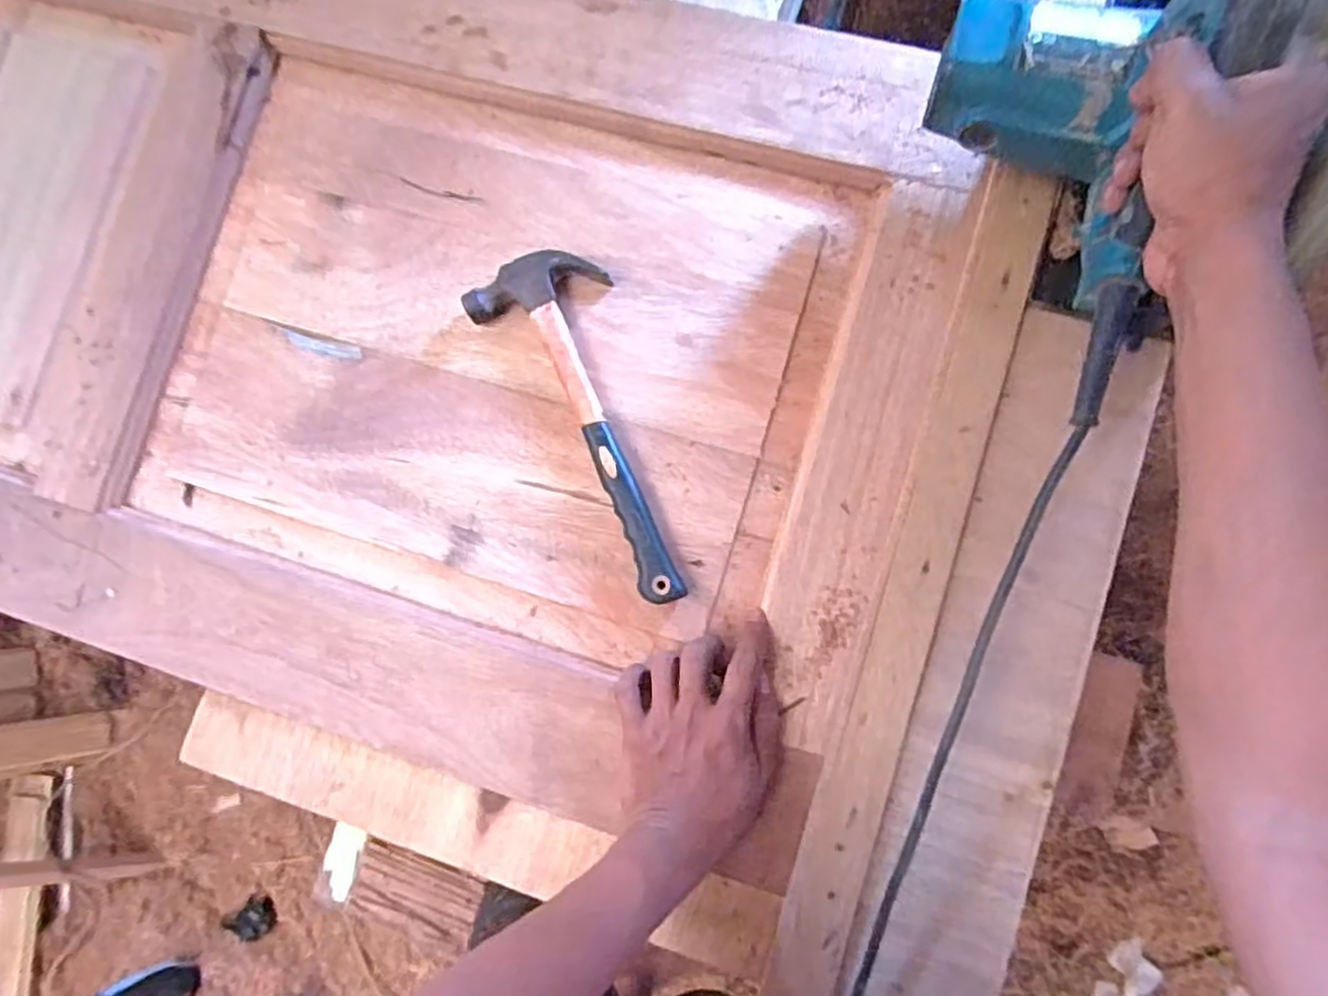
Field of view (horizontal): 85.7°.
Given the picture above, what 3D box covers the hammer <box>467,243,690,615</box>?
[{"bbox_3d":[-0.042,-0.058,0.523,0.097,0.026,0.271,-30,81,1],"label":"hammer"}]

